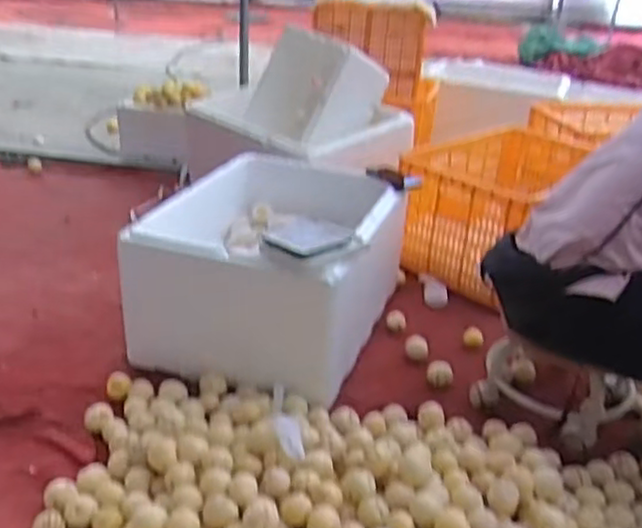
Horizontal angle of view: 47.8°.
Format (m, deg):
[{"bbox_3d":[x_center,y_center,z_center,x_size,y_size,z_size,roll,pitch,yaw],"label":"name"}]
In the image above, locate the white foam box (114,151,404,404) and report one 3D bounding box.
[{"bbox_3d":[-0.091,-0.018,1.629,0.467,0.327,0.628,10,27,15],"label":"white foam box"}]

